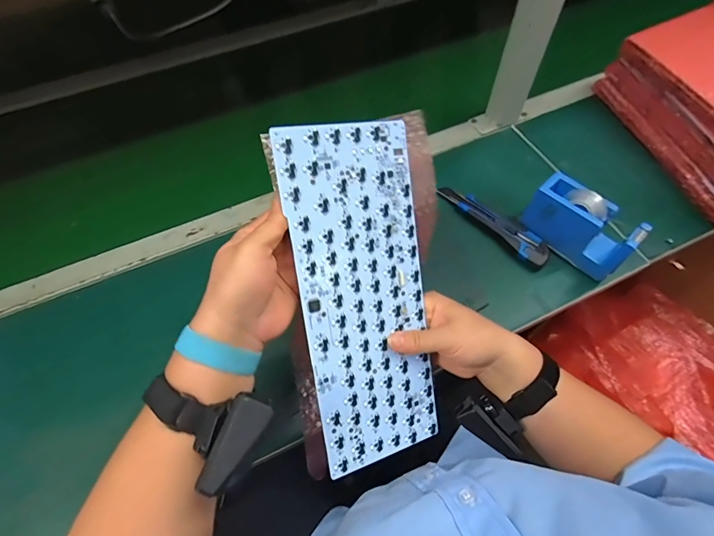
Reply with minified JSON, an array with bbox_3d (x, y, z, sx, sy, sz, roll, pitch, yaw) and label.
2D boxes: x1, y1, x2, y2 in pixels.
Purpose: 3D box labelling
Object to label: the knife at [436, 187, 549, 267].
[{"bbox_3d":[0.188,-0.066,0.544,0.037,0.019,0.175,-39,66,-19],"label":"knife"}]

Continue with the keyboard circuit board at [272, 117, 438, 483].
[{"bbox_3d":[0.010,0.030,0.354,0.119,0.004,0.305,-13,102,-23],"label":"keyboard circuit board"}]

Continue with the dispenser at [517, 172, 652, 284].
[{"bbox_3d":[0.281,-0.054,0.492,0.046,0.078,0.124,-38,66,-19],"label":"dispenser"}]

